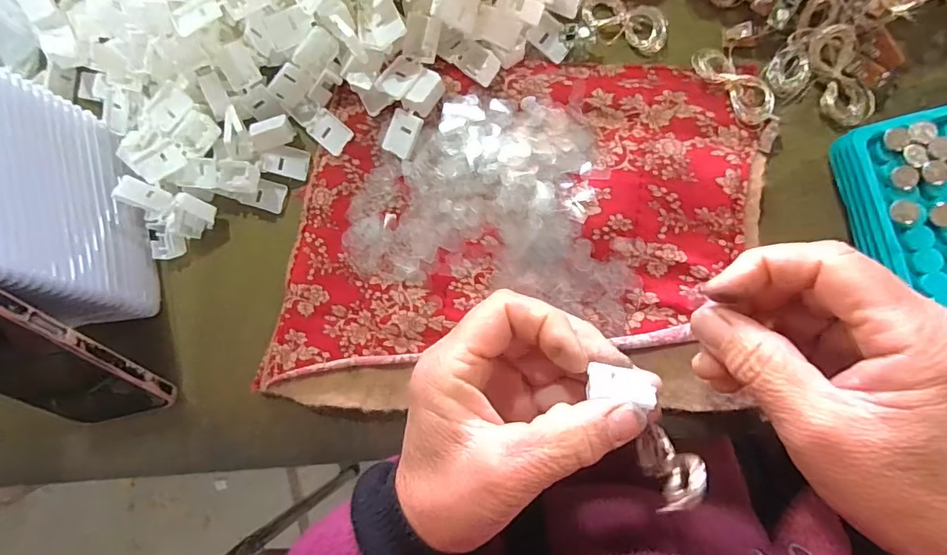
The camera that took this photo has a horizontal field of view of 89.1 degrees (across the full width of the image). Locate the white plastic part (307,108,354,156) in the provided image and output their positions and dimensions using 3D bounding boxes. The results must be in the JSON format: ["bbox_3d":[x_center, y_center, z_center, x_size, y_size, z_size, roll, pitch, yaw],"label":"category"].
[{"bbox_3d":[-0.092,-0.094,0.310,0.028,0.004,0.020,40,94,9],"label":"white plastic part"}]

